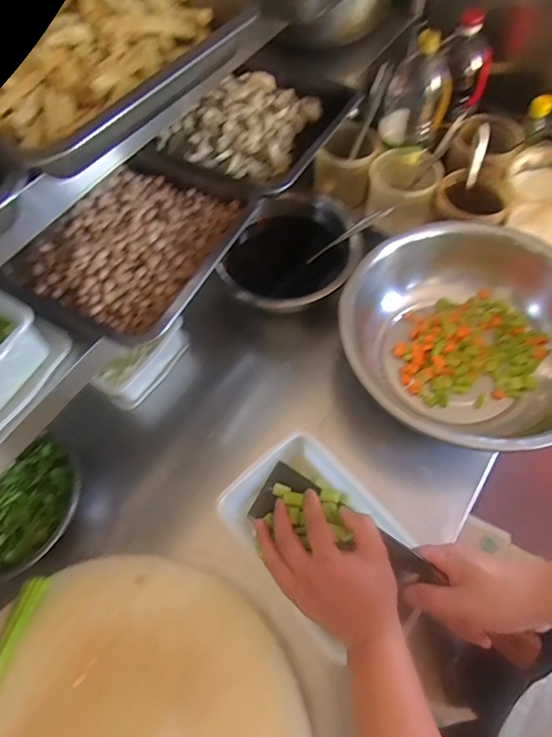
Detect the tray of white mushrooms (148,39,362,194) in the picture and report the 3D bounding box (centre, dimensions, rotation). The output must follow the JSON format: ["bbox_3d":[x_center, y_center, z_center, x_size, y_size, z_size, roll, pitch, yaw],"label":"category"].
[{"bbox_3d":[-0.023,-0.388,0.733,0.227,0.122,0.316,28,68,17],"label":"tray of white mushrooms"}]

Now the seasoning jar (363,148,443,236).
[{"bbox_3d":[0.249,-0.356,0.856,0.130,0.107,0.133,-2,63,3],"label":"seasoning jar"}]

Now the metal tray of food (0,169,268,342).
[{"bbox_3d":[-0.187,-0.179,0.575,0.232,0.055,0.266,29,68,17],"label":"metal tray of food"}]

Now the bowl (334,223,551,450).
[{"bbox_3d":[0.308,-0.041,0.696,0.386,0.171,0.386,-40,67,-16],"label":"bowl"}]

